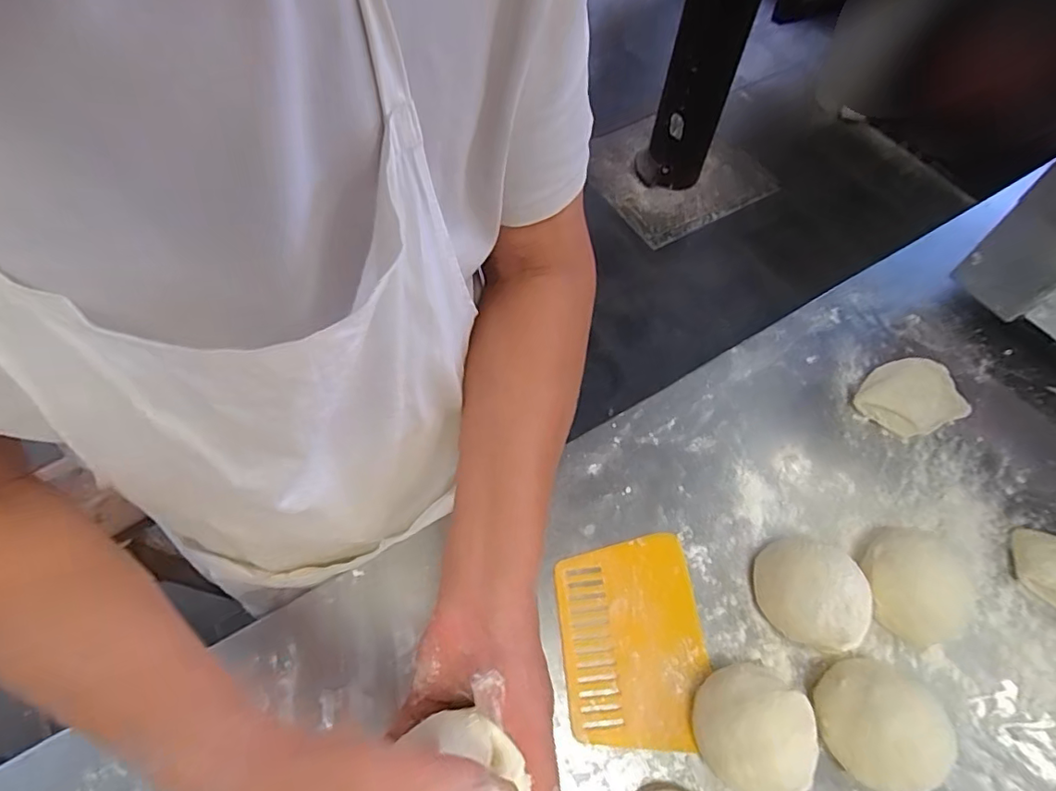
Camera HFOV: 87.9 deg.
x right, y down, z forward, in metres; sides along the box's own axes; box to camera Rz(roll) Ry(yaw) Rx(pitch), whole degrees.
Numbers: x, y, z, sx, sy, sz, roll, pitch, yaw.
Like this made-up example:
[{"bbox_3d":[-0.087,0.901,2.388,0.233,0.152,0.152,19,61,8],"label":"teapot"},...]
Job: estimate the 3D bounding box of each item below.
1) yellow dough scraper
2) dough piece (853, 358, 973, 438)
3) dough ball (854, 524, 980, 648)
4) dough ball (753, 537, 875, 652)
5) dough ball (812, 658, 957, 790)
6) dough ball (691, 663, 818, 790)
[{"bbox_3d":[0.086,0.199,0.454,0.117,0.008,0.155,-4,61,-4],"label":"yellow dough scraper"},{"bbox_3d":[0.389,0.002,0.560,0.101,0.038,0.075,-20,63,-11],"label":"dough piece"},{"bbox_3d":[0.332,0.157,0.463,0.091,0.043,0.091,0,61,-1],"label":"dough ball"},{"bbox_3d":[0.232,0.160,0.450,0.074,0.062,0.078,0,61,-1],"label":"dough ball"},{"bbox_3d":[0.255,0.239,0.403,0.076,0.064,0.078,0,61,-1],"label":"dough ball"},{"bbox_3d":[0.170,0.247,0.402,0.082,0.062,0.087,0,61,-1],"label":"dough ball"}]

